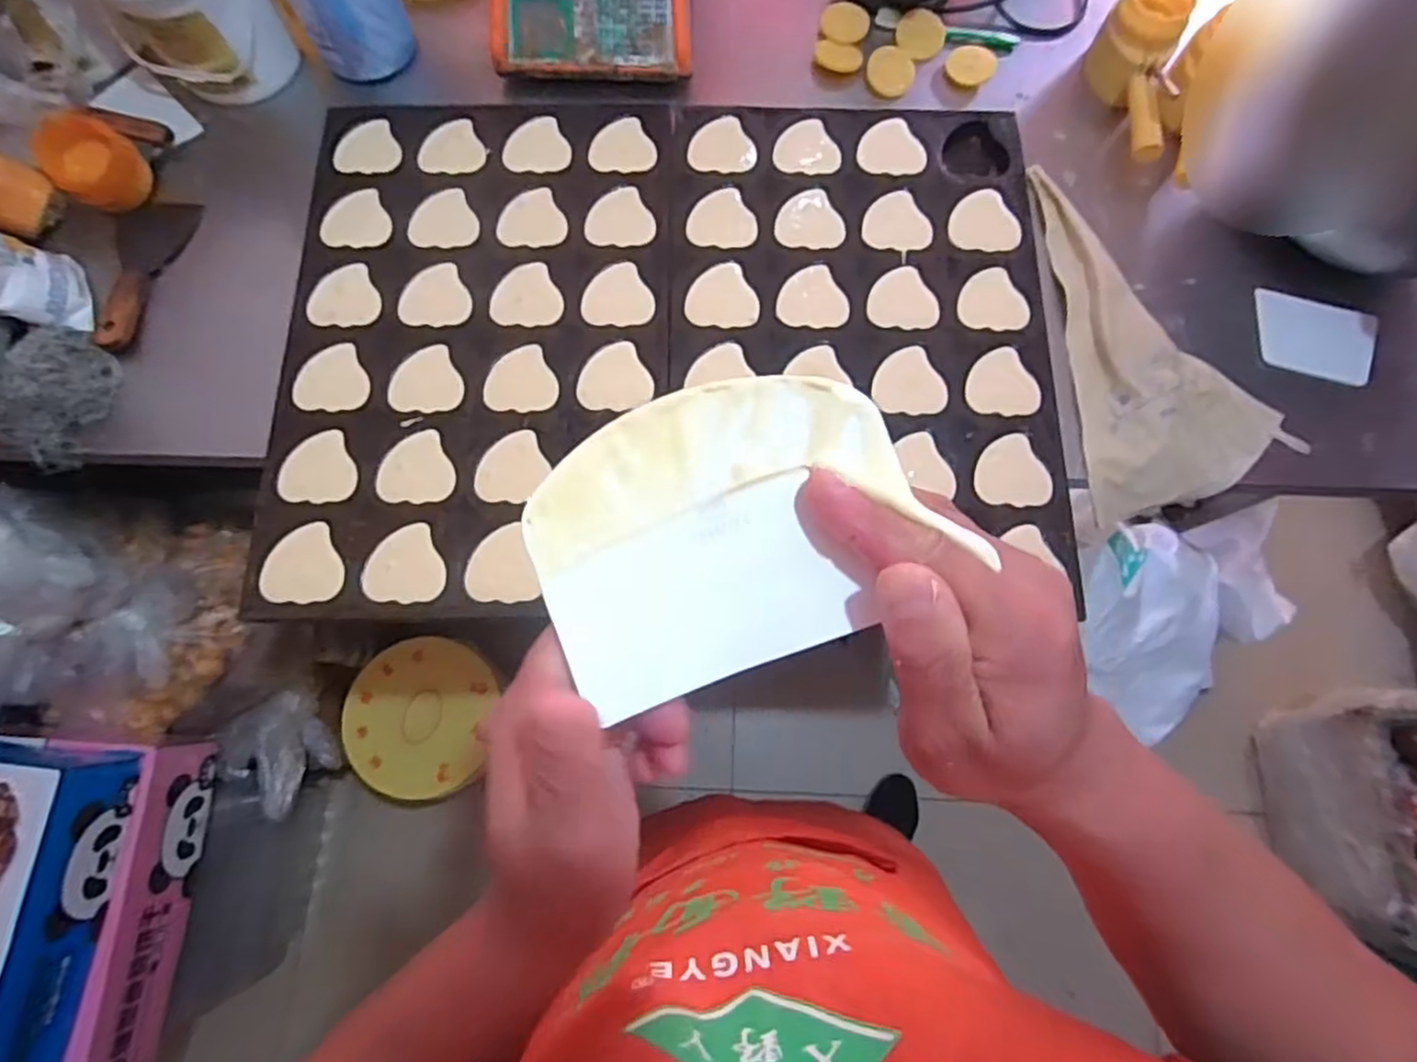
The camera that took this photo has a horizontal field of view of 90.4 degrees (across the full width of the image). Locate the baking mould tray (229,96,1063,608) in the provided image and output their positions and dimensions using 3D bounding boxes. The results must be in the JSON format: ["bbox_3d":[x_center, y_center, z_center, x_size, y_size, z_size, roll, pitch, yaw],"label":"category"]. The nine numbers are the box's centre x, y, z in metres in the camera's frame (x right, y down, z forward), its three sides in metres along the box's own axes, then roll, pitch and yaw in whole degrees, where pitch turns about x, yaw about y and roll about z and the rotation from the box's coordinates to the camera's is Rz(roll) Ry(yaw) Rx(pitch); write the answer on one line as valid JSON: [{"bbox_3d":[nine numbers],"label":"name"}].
[{"bbox_3d":[-0.039,-0.204,0.742,0.784,0.025,0.581,1,75,0],"label":"baking mould tray"}]

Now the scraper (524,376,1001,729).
[{"bbox_3d":[0.008,-0.001,0.241,0.129,0.027,0.093,-19,76,-6],"label":"scraper"}]

